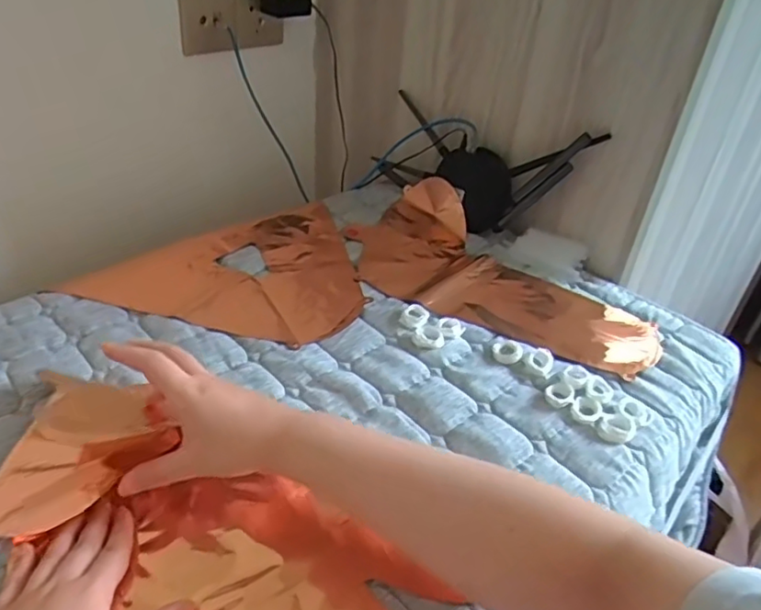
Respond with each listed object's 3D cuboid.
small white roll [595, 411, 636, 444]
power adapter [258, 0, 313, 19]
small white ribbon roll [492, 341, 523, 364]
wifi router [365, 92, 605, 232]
[{"bbox_3d":[0.221,0.115,0.569,0.037,0.009,0.029,-17,42,-26],"label":"small white roll"},{"bbox_3d":[-0.144,-0.451,0.916,0.080,0.034,0.022,-10,40,-19],"label":"power adapter"},{"bbox_3d":[0.135,0.050,0.649,0.031,0.011,0.030,3,37,-2],"label":"small white ribbon roll"},{"bbox_3d":[0.124,-0.200,0.841,0.076,0.144,0.325,-28,48,-36],"label":"wifi router"}]

